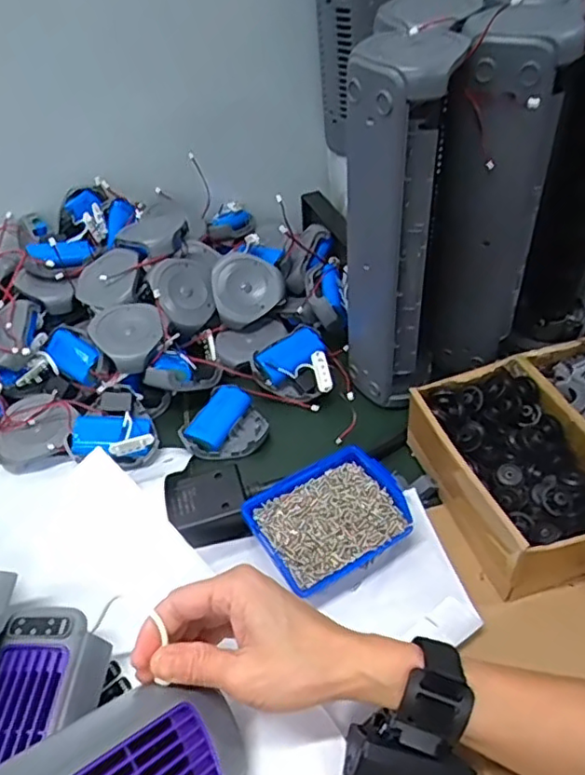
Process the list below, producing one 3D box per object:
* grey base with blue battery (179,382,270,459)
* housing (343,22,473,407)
[{"bbox_3d":[-0.058,0.035,0.587,0.069,0.023,0.078,17,49,22],"label":"grey base with blue battery"},{"bbox_3d":[0.083,-0.116,0.511,0.079,0.293,0.078,1,45,7],"label":"housing"}]

